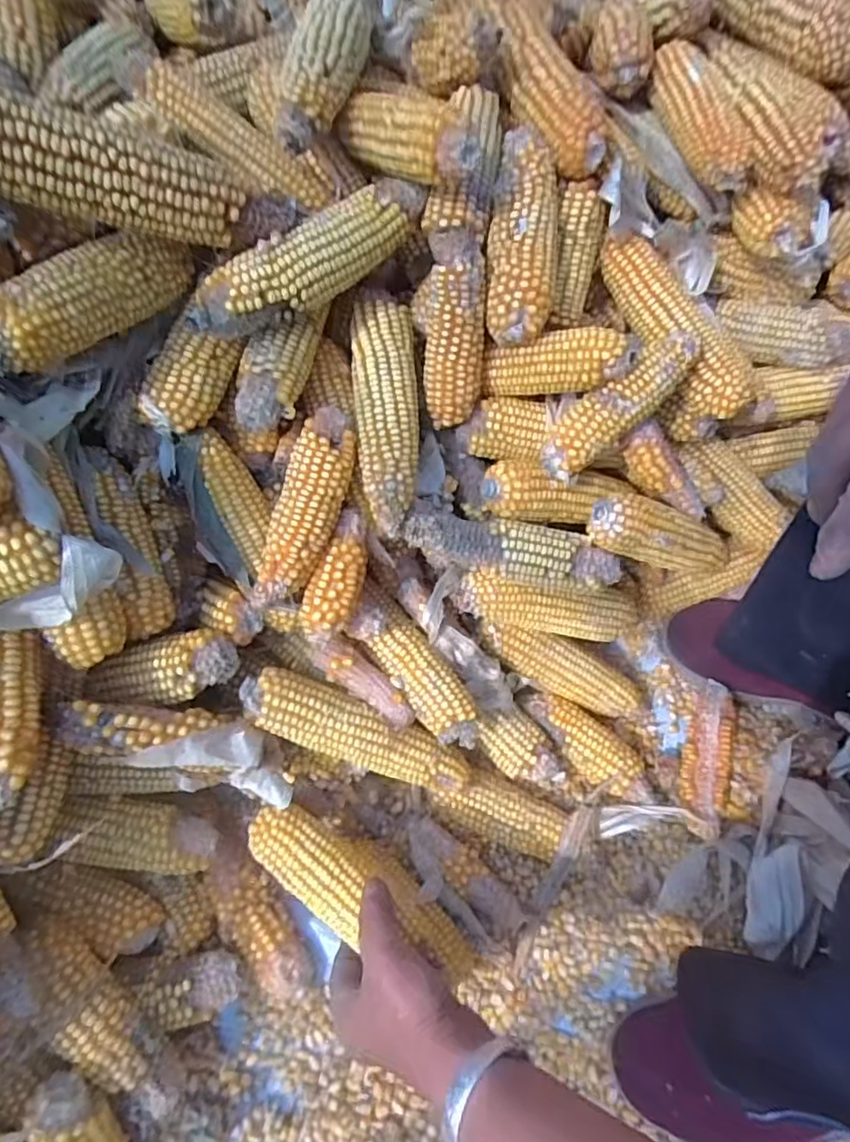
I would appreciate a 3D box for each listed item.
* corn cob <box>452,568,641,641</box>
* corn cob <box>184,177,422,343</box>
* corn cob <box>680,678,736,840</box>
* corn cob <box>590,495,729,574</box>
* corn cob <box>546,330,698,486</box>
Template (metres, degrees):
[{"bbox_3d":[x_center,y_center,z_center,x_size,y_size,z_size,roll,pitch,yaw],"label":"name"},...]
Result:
[{"bbox_3d":[0.112,0.029,0.535,0.180,0.049,0.041,10,63,-23],"label":"corn cob"},{"bbox_3d":[-0.076,-0.210,0.417,0.038,0.038,0.181,41,72,17],"label":"corn cob"},{"bbox_3d":[0.261,0.173,0.572,0.043,0.046,0.141,20,67,9],"label":"corn cob"},{"bbox_3d":[0.213,-0.025,0.543,0.192,0.048,0.045,11,59,-34],"label":"corn cob"},{"bbox_3d":[0.146,-0.128,0.468,0.141,0.034,0.040,-41,69,4],"label":"corn cob"}]

